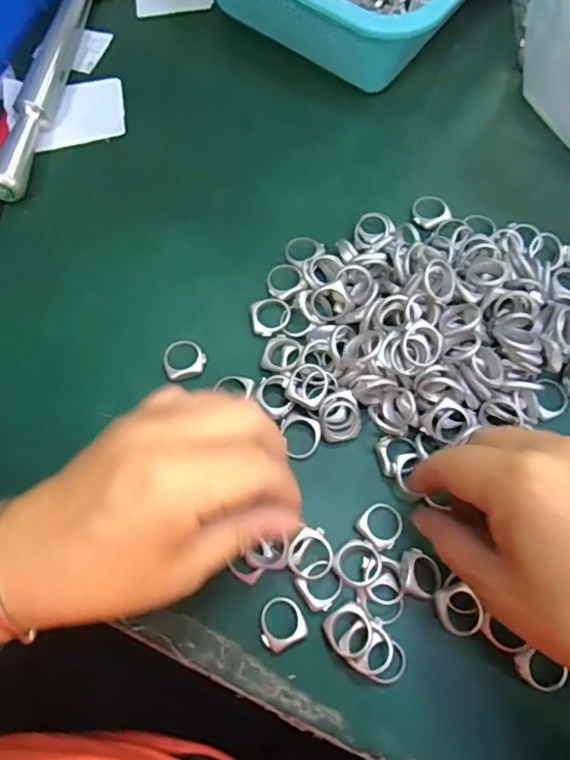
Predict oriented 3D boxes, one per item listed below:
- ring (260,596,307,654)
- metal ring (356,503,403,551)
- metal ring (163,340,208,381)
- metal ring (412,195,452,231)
[{"bbox_3d":[-0.003,0.115,0.253,0.021,0.004,0.022,-1,70,2],"label":"ring"},{"bbox_3d":[0.048,0.072,0.266,0.020,0.006,0.022,-1,70,2],"label":"metal ring"},{"bbox_3d":[-0.057,-0.012,0.298,0.023,0.004,0.024,-1,70,2],"label":"metal ring"},{"bbox_3d":[0.090,-0.103,0.329,0.023,0.005,0.026,2,71,3],"label":"metal ring"}]

